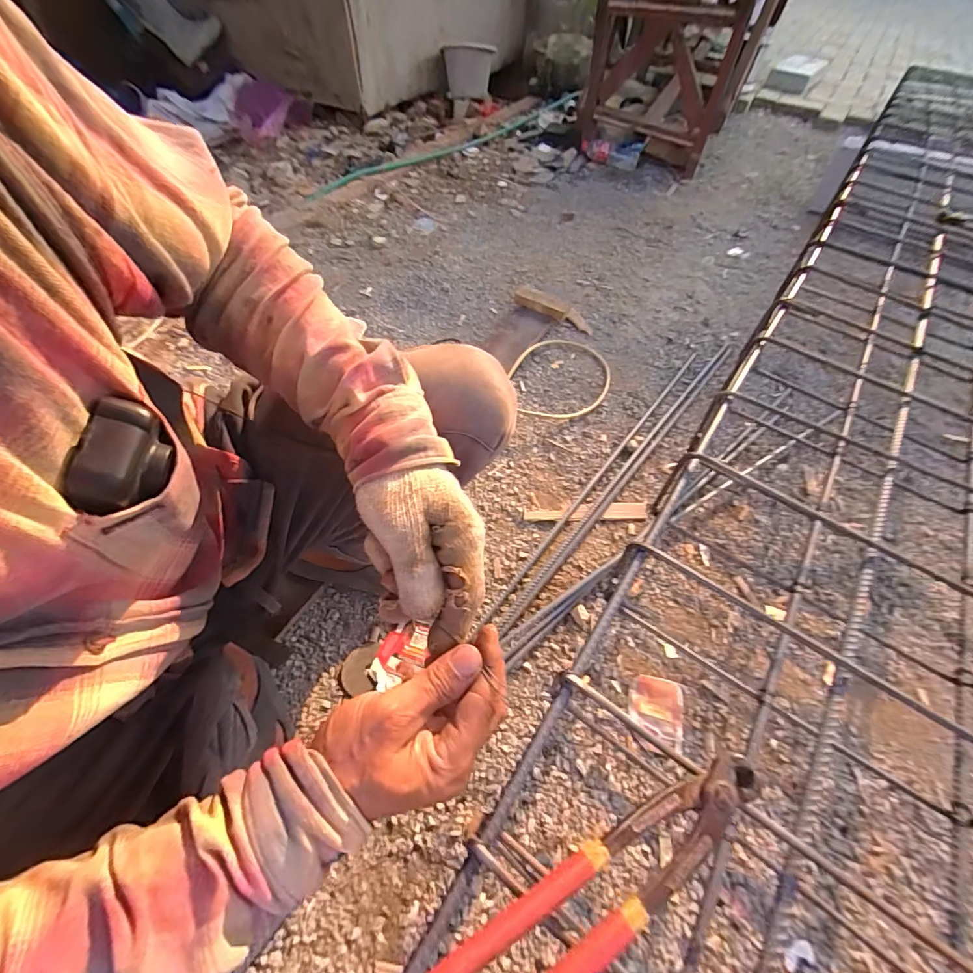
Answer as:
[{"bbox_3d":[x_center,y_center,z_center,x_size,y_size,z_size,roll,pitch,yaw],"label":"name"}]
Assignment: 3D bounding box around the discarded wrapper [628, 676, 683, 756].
[{"bbox_3d":[0.232,0.311,0.592,0.068,0.007,0.096,14,57,10],"label":"discarded wrapper"}]

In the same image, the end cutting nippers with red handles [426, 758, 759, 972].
[{"bbox_3d":[0.072,0.226,0.246,0.218,0.013,0.046,-24,58,-18],"label":"end cutting nippers with red handles"}]

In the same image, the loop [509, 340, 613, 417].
[{"bbox_3d":[0.168,-0.257,0.979,0.231,0.026,0.250,4,54,2],"label":"loop"}]

